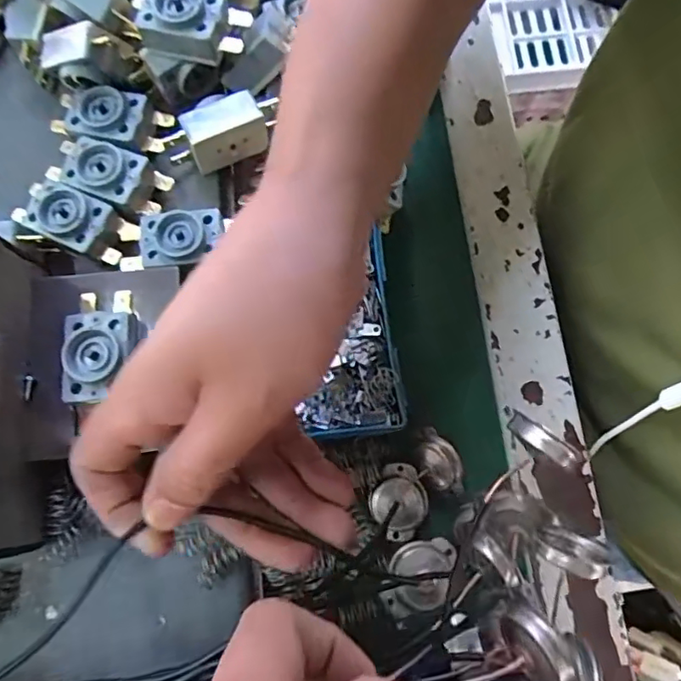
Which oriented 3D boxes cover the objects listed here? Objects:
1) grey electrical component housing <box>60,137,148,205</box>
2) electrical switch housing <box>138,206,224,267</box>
[{"bbox_3d":[-0.116,-0.082,0.272,0.039,0.012,0.026,20,76,6],"label":"grey electrical component housing"},{"bbox_3d":[-0.074,-0.046,0.262,0.038,0.015,0.027,-8,75,-2],"label":"electrical switch housing"}]

